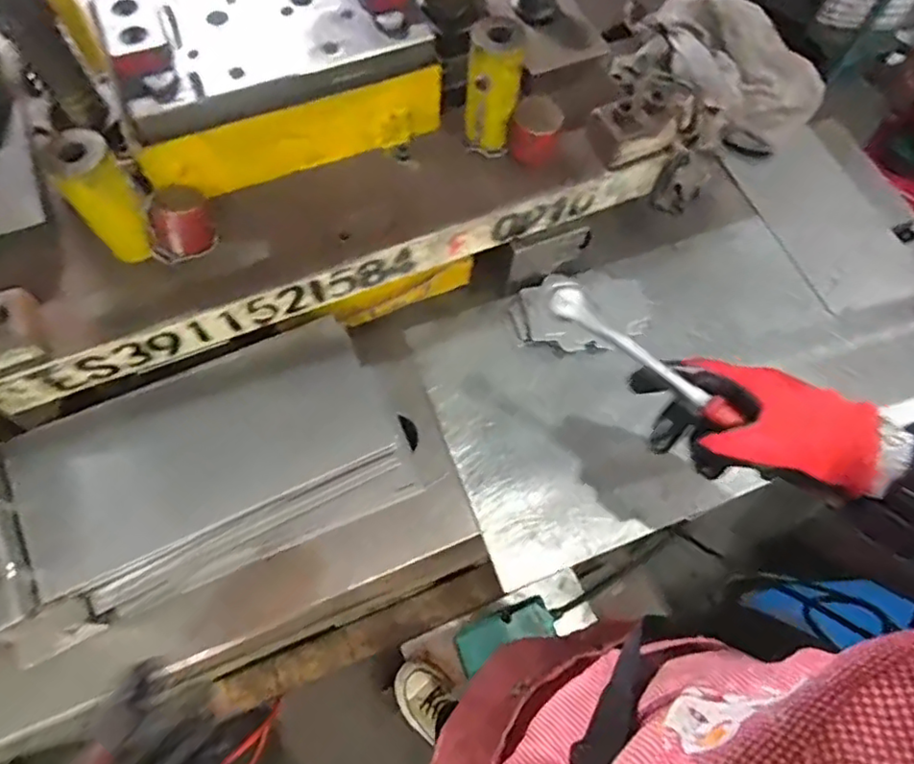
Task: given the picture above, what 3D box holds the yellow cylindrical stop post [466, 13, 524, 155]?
[{"bbox_3d":[0.029,-0.230,0.487,0.041,0.093,0.044,1,67,-2],"label":"yellow cylindrical stop post"}]

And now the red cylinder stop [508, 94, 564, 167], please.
[{"bbox_3d":[0.064,-0.206,0.509,0.039,0.046,0.031,19,68,6],"label":"red cylinder stop"}]

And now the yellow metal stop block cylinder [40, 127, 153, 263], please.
[{"bbox_3d":[-0.242,-0.127,0.428,0.041,0.089,0.043,-36,73,-16],"label":"yellow metal stop block cylinder"}]

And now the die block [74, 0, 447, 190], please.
[{"bbox_3d":[-0.151,-0.267,0.492,0.230,0.089,0.179,-21,69,-11],"label":"die block"}]

